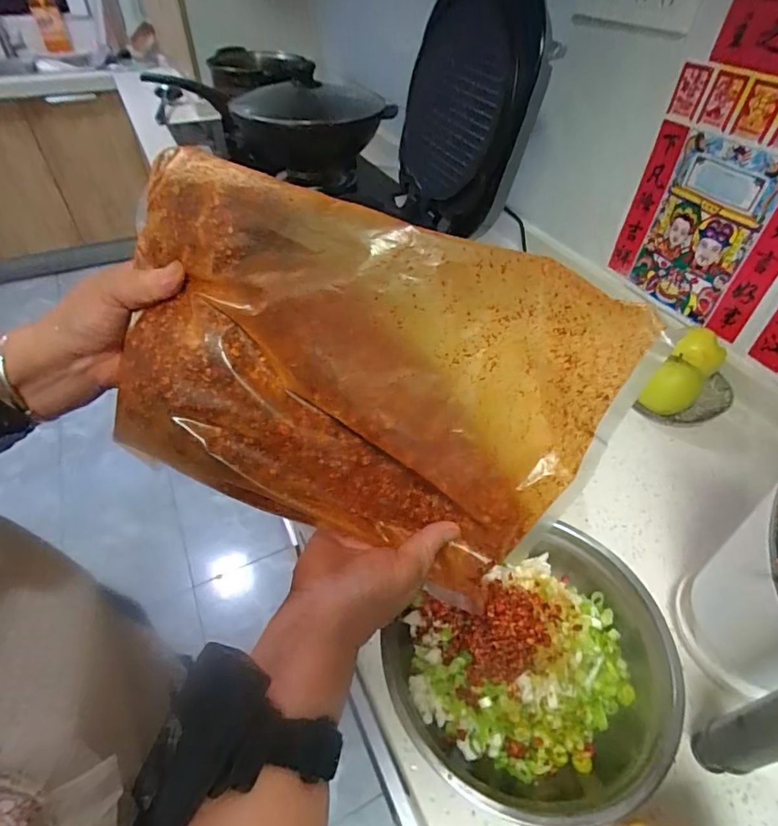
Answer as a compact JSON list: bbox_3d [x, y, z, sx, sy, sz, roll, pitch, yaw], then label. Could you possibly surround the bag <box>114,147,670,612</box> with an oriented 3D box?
[{"bbox_3d":[-0.025,-0.016,0.295,0.297,0.207,0.048,18,18,2],"label":"bag"}]

